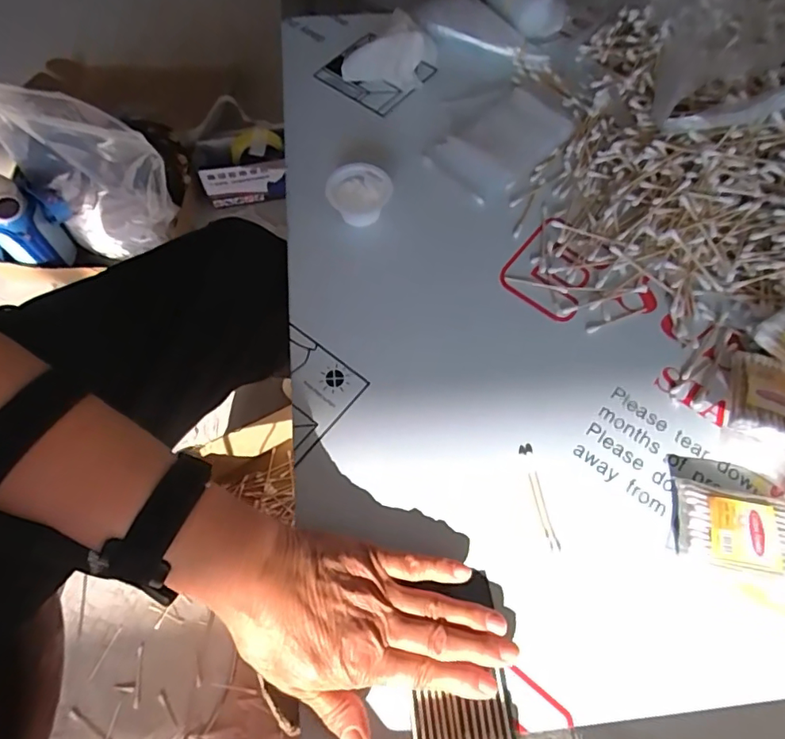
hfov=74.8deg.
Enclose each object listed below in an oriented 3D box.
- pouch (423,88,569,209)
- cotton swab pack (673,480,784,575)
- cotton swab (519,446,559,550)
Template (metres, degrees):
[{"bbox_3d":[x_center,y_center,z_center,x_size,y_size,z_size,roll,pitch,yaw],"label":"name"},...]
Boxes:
[{"bbox_3d":[0.104,-0.211,0.481,0.129,0.022,0.078,-41,73,-17],"label":"pouch"},{"bbox_3d":[0.230,0.107,0.342,0.078,0.020,0.050,12,66,4],"label":"cotton swab pack"},{"bbox_3d":[0.102,0.087,0.355,0.008,0.004,0.072,-9,66,-6],"label":"cotton swab"}]

